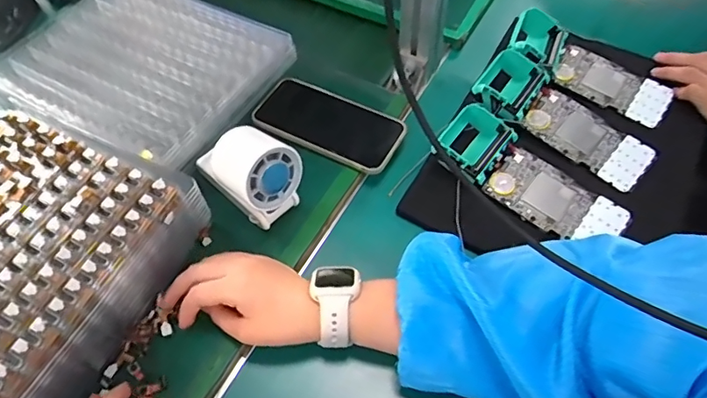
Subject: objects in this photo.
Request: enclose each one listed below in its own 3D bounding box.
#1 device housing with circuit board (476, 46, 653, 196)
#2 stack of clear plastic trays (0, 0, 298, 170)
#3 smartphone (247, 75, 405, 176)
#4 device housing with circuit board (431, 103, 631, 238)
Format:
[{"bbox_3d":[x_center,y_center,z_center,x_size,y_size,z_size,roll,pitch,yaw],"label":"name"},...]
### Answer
[{"bbox_3d":[0.219,-0.089,0.538,0.196,0.049,0.077,28,60,23],"label":"device housing with circuit board"},{"bbox_3d":[-0.248,-0.161,0.599,0.287,0.033,0.238,23,57,20],"label":"stack of clear plastic trays"},{"bbox_3d":[-0.025,-0.084,0.553,0.164,0.018,0.079,21,57,19],"label":"smartphone"},{"bbox_3d":[0.168,-0.023,0.495,0.195,0.052,0.078,31,61,25],"label":"device housing with circuit board"}]

